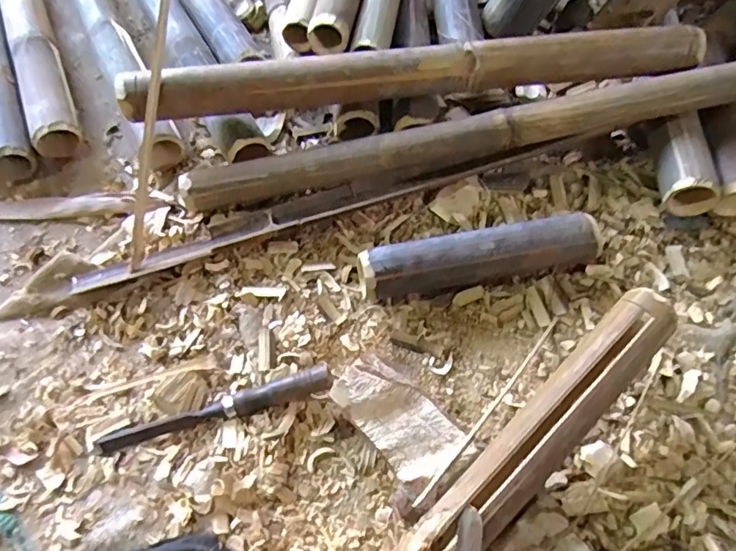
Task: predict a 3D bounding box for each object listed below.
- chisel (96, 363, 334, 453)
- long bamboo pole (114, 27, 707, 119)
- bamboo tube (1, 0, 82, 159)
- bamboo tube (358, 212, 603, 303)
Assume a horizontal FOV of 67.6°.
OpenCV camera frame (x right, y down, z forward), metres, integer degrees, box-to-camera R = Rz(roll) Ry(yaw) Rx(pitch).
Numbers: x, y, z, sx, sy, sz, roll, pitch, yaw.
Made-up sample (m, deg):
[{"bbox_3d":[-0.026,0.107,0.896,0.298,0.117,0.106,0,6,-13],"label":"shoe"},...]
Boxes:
[{"bbox_3d":[-0.150,0.134,0.543,0.233,0.028,0.023,-15,64,-7],"label":"chisel"},{"bbox_3d":[0.051,-0.234,0.638,0.663,0.056,0.046,-6,64,-2],"label":"long bamboo pole"},{"bbox_3d":[-0.516,-0.416,0.811,0.060,0.056,0.618,-23,65,-10],"label":"bamboo tube"},{"bbox_3d":[0.120,-0.018,0.604,0.260,0.052,0.055,-9,64,-4],"label":"bamboo tube"}]

